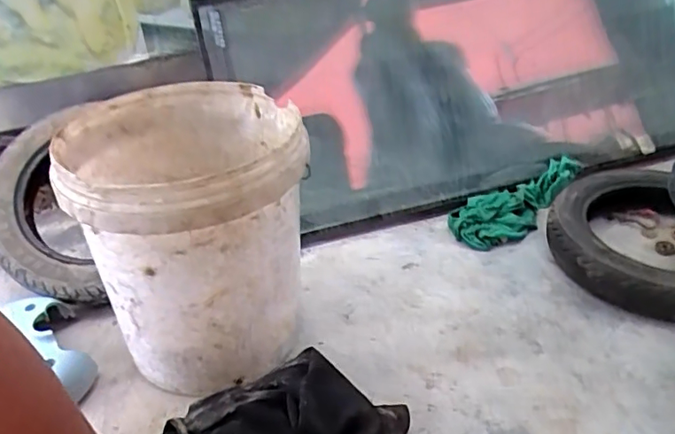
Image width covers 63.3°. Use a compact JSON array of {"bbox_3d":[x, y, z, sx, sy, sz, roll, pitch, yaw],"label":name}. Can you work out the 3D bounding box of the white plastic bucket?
[{"bbox_3d":[-0.185,0.024,0.774,0.280,0.332,0.316,-10,33,-5],"label":"white plastic bucket"}]

